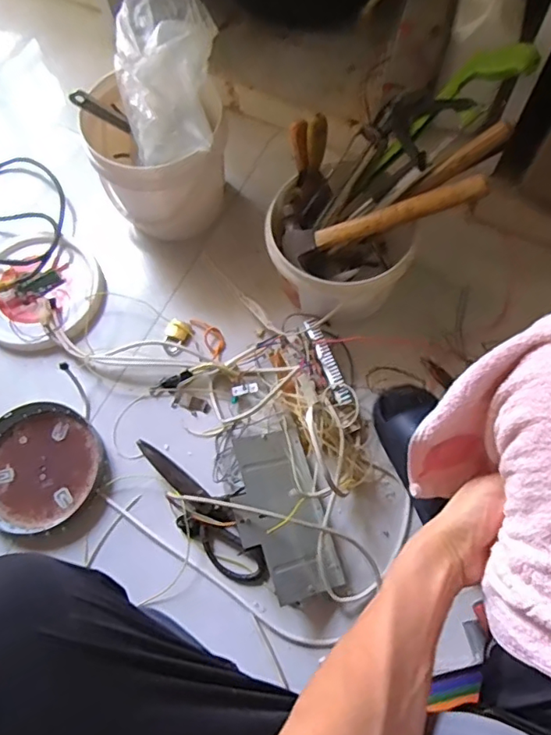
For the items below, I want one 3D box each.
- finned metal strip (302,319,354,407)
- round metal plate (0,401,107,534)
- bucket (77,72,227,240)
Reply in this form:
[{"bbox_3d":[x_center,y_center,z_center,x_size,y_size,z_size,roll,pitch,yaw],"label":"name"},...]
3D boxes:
[{"bbox_3d":[0.082,-0.011,0.874,0.026,0.033,0.156,-18,70,-5],"label":"finned metal strip"},{"bbox_3d":[-0.376,0.153,0.863,0.196,0.022,0.198,0,69,1],"label":"round metal plate"},{"bbox_3d":[-0.209,-0.349,0.942,0.234,0.180,0.200,17,71,7],"label":"bucket"}]

